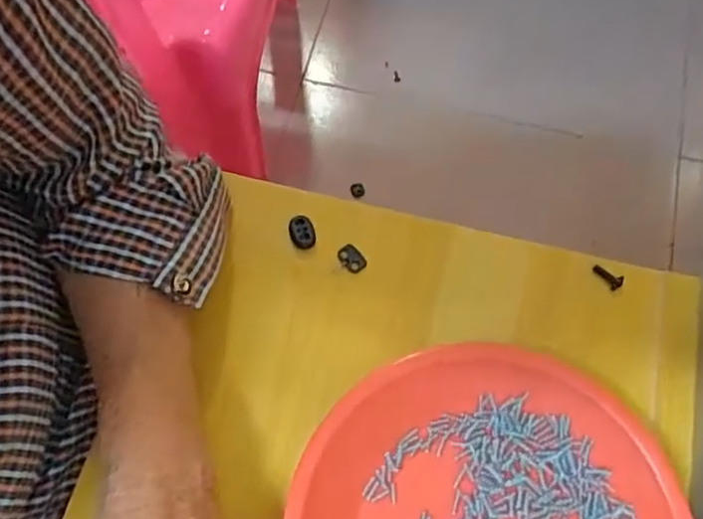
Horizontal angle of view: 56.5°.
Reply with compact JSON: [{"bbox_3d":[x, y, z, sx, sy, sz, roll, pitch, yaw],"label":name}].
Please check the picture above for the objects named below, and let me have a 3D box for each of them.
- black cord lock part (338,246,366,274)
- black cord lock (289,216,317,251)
[{"bbox_3d":[0.000,0.000,0.396,0.012,0.005,0.019,-41,74,-14],"label":"black cord lock part"},{"bbox_3d":[-0.030,-0.017,0.403,0.015,0.004,0.021,-16,70,-6],"label":"black cord lock"}]

